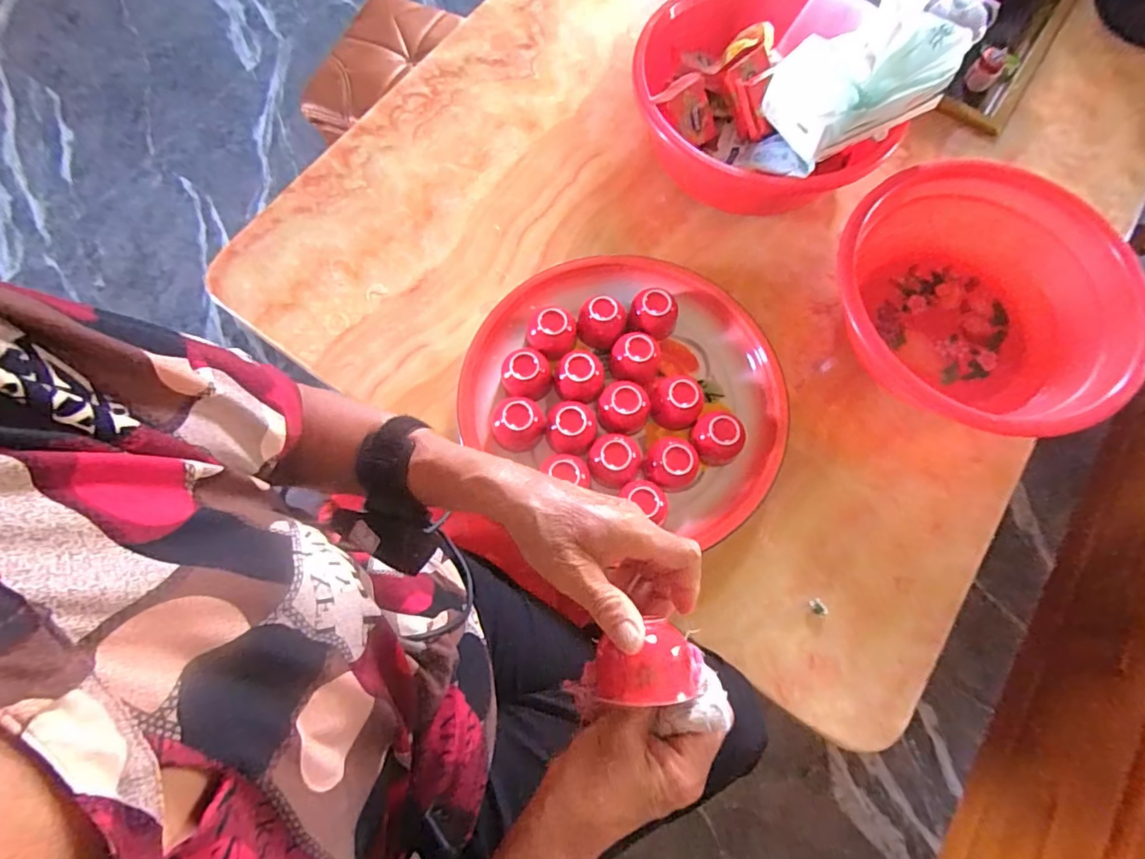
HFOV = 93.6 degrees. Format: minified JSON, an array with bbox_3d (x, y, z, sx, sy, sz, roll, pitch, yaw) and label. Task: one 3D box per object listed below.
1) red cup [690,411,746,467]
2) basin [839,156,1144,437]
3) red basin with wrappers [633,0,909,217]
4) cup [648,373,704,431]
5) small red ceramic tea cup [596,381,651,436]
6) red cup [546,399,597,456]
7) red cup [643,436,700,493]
[{"bbox_3d":[0.147,0.009,0.554,0.046,0.044,0.048,0,73,-1],"label":"red cup"},{"bbox_3d":[0.437,-0.124,0.576,0.264,0.105,0.288,0,73,-1],"label":"basin"},{"bbox_3d":[0.213,-0.384,0.633,0.272,0.124,0.260,12,74,2],"label":"red basin with wrappers"},{"bbox_3d":[0.108,-0.033,0.563,0.053,0.046,0.058,0,73,-1],"label":"cup"},{"bbox_3d":[0.053,-0.023,0.552,0.052,0.036,0.049,21,74,5],"label":"small red ceramic tea cup"},{"bbox_3d":[-0.001,-0.005,0.547,0.051,0.038,0.053,8,73,1],"label":"red cup"},{"bbox_3d":[0.101,0.035,0.543,0.055,0.042,0.052,0,73,-1],"label":"red cup"}]

